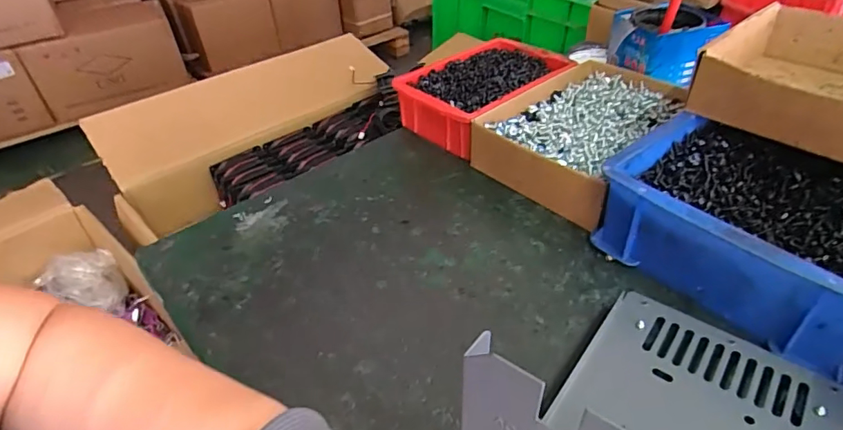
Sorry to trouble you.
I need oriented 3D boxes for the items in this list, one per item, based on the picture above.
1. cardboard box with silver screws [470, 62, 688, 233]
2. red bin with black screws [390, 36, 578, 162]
[{"bbox_3d":[0.181,-0.087,0.545,0.216,0.058,0.160,-32,48,-30],"label":"cardboard box with silver screws"},{"bbox_3d":[0.071,-0.148,0.616,0.214,0.066,0.133,-32,48,-30],"label":"red bin with black screws"}]

